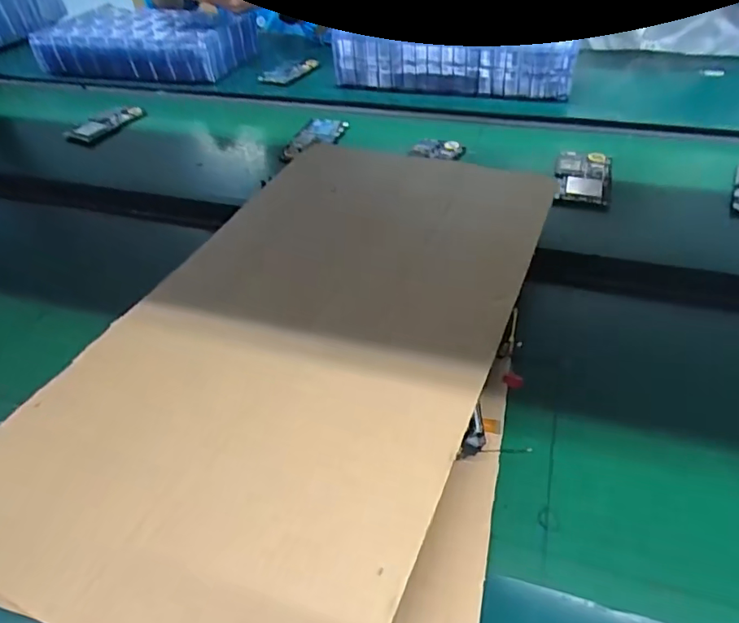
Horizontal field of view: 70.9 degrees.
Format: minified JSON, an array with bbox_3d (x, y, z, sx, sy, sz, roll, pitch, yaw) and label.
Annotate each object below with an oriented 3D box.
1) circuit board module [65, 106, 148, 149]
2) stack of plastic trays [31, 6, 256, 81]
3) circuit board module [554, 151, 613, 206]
[{"bbox_3d":[-0.393,-0.285,0.783,0.053,0.018,0.129,13,47,19],"label":"circuit board module"},{"bbox_3d":[-0.396,-0.492,0.951,0.330,0.084,0.231,7,45,13],"label":"stack of plastic trays"},{"bbox_3d":[0.264,-0.168,0.639,0.065,0.012,0.123,11,48,15],"label":"circuit board module"}]

